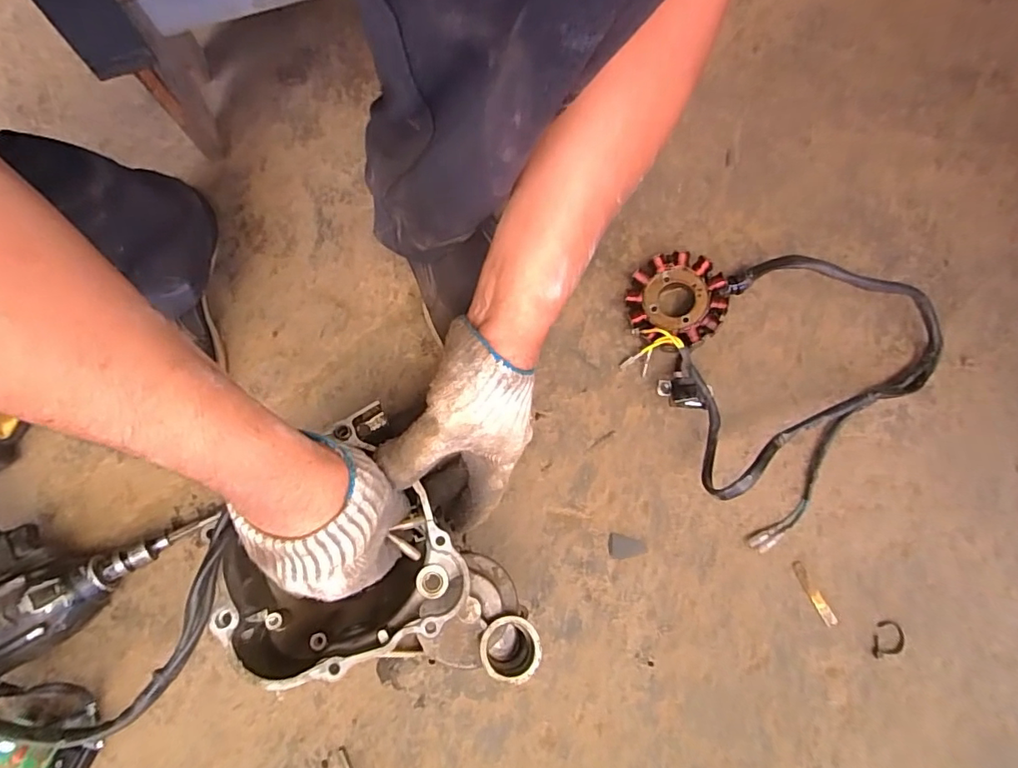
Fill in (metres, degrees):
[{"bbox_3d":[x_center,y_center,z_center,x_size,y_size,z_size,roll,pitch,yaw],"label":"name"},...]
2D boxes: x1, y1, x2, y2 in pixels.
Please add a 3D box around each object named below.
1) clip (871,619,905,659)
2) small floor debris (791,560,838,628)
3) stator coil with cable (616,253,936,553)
[{"bbox_3d":[0.297,0.200,0.418,0.021,0.005,0.030,16,75,6],"label":"clip"},{"bbox_3d":[0.244,0.168,0.429,0.010,0.005,0.052,-26,75,-5],"label":"small floor debris"},{"bbox_3d":[0.239,0.003,0.439,0.265,0.079,0.244,-1,74,2],"label":"stator coil with cable"}]

